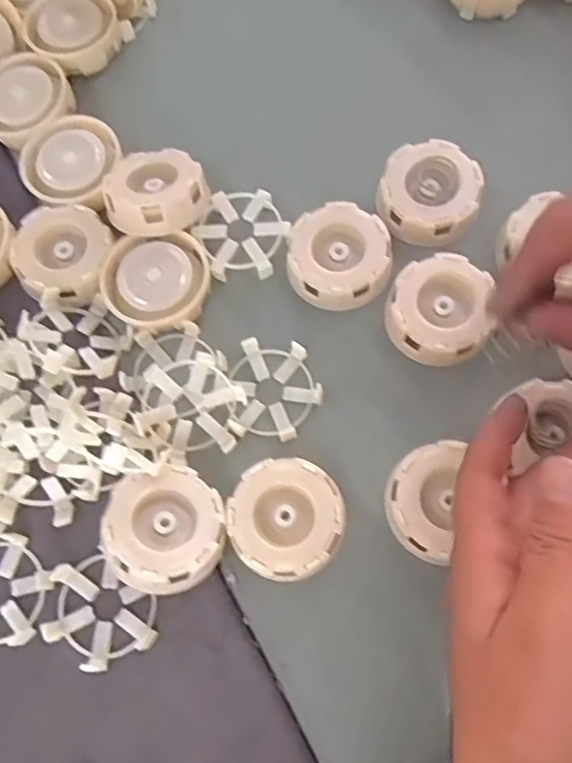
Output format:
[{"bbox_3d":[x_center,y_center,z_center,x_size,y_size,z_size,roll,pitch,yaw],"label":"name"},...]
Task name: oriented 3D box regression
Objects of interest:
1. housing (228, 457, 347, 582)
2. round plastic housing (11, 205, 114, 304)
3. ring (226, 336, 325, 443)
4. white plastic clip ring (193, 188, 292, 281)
[{"bbox_3d":[0.000,0.073,0.320,0.059,0.017,0.059,-1,73,4],"label":"housing"},{"bbox_3d":[-0.134,-0.078,0.363,0.055,0.016,0.059,-1,73,4],"label":"round plastic housing"},{"bbox_3d":[-0.006,0.005,0.346,0.053,0.011,0.056,-1,73,4],"label":"ring"},{"bbox_3d":[-0.027,-0.090,0.368,0.056,0.010,0.054,-1,73,4],"label":"white plastic clip ring"}]

